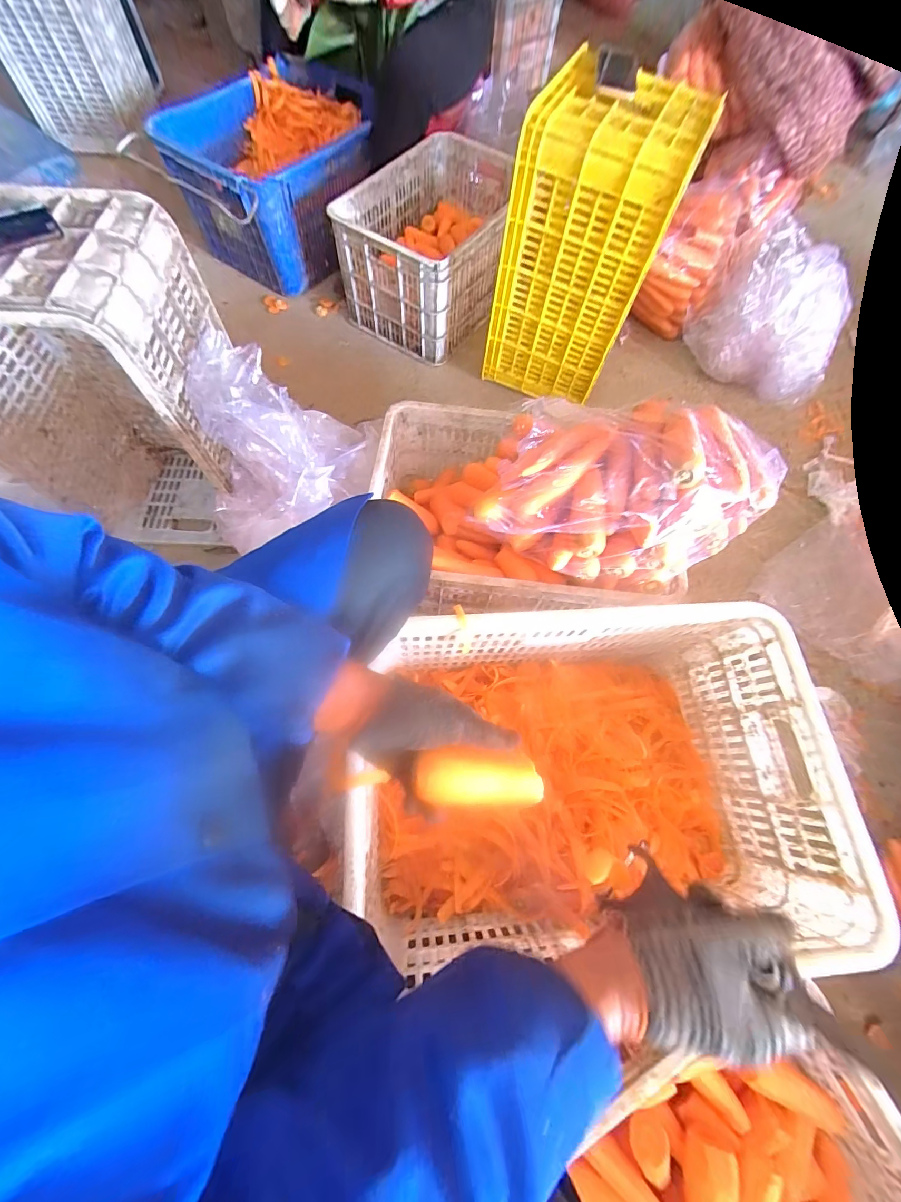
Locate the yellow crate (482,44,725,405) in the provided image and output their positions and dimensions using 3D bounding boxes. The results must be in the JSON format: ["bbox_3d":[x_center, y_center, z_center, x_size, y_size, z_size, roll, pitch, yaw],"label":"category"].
[{"bbox_3d":[0.298,-0.771,0.933,0.294,0.478,0.285,28,70,8],"label":"yellow crate"}]

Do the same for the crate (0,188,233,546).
[{"bbox_3d":[-0.584,-0.361,0.741,0.362,0.500,0.276,3,68,-1],"label":"crate"}]

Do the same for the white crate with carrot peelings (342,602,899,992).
[{"bbox_3d":[0.183,0.254,0.614,0.606,0.275,0.422,0,68,-3],"label":"white crate with carrot peelings"}]

